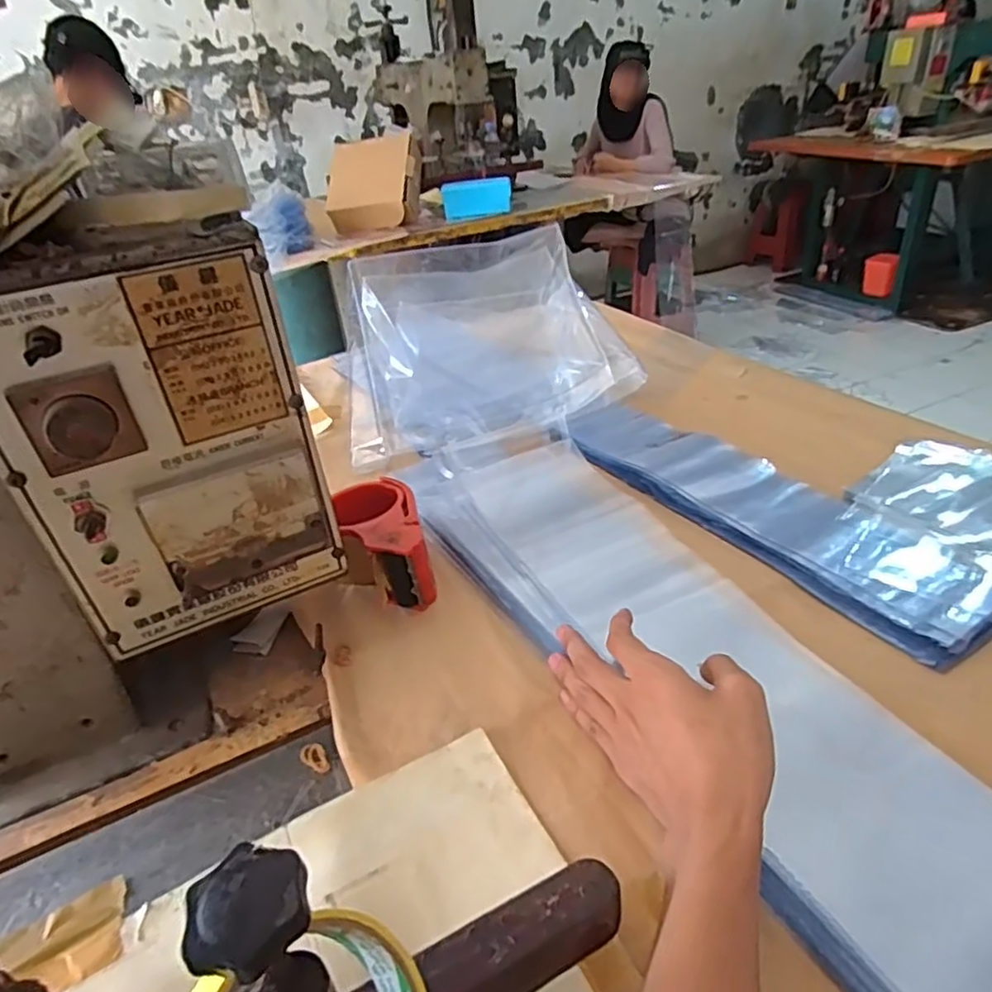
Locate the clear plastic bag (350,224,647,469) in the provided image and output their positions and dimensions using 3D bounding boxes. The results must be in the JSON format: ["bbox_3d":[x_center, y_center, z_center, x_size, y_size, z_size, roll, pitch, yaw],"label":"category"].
[{"bbox_3d":[-0.028,-0.202,0.817,0.322,0.145,0.334,-9,33,-4],"label":"clear plastic bag"}]

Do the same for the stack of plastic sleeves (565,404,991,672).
[{"bbox_3d":[0.288,-0.030,0.625,0.264,0.020,0.421,-23,37,-24],"label":"stack of plastic sleeves"}]

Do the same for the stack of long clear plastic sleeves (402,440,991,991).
[{"bbox_3d":[0.120,0.103,0.442,0.144,0.031,0.653,-20,34,-20],"label":"stack of long clear plastic sleeves"}]

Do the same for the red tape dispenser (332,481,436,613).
[{"bbox_3d":[-0.101,0.042,0.564,0.079,0.059,0.125,-14,34,-11],"label":"red tape dispenser"}]

